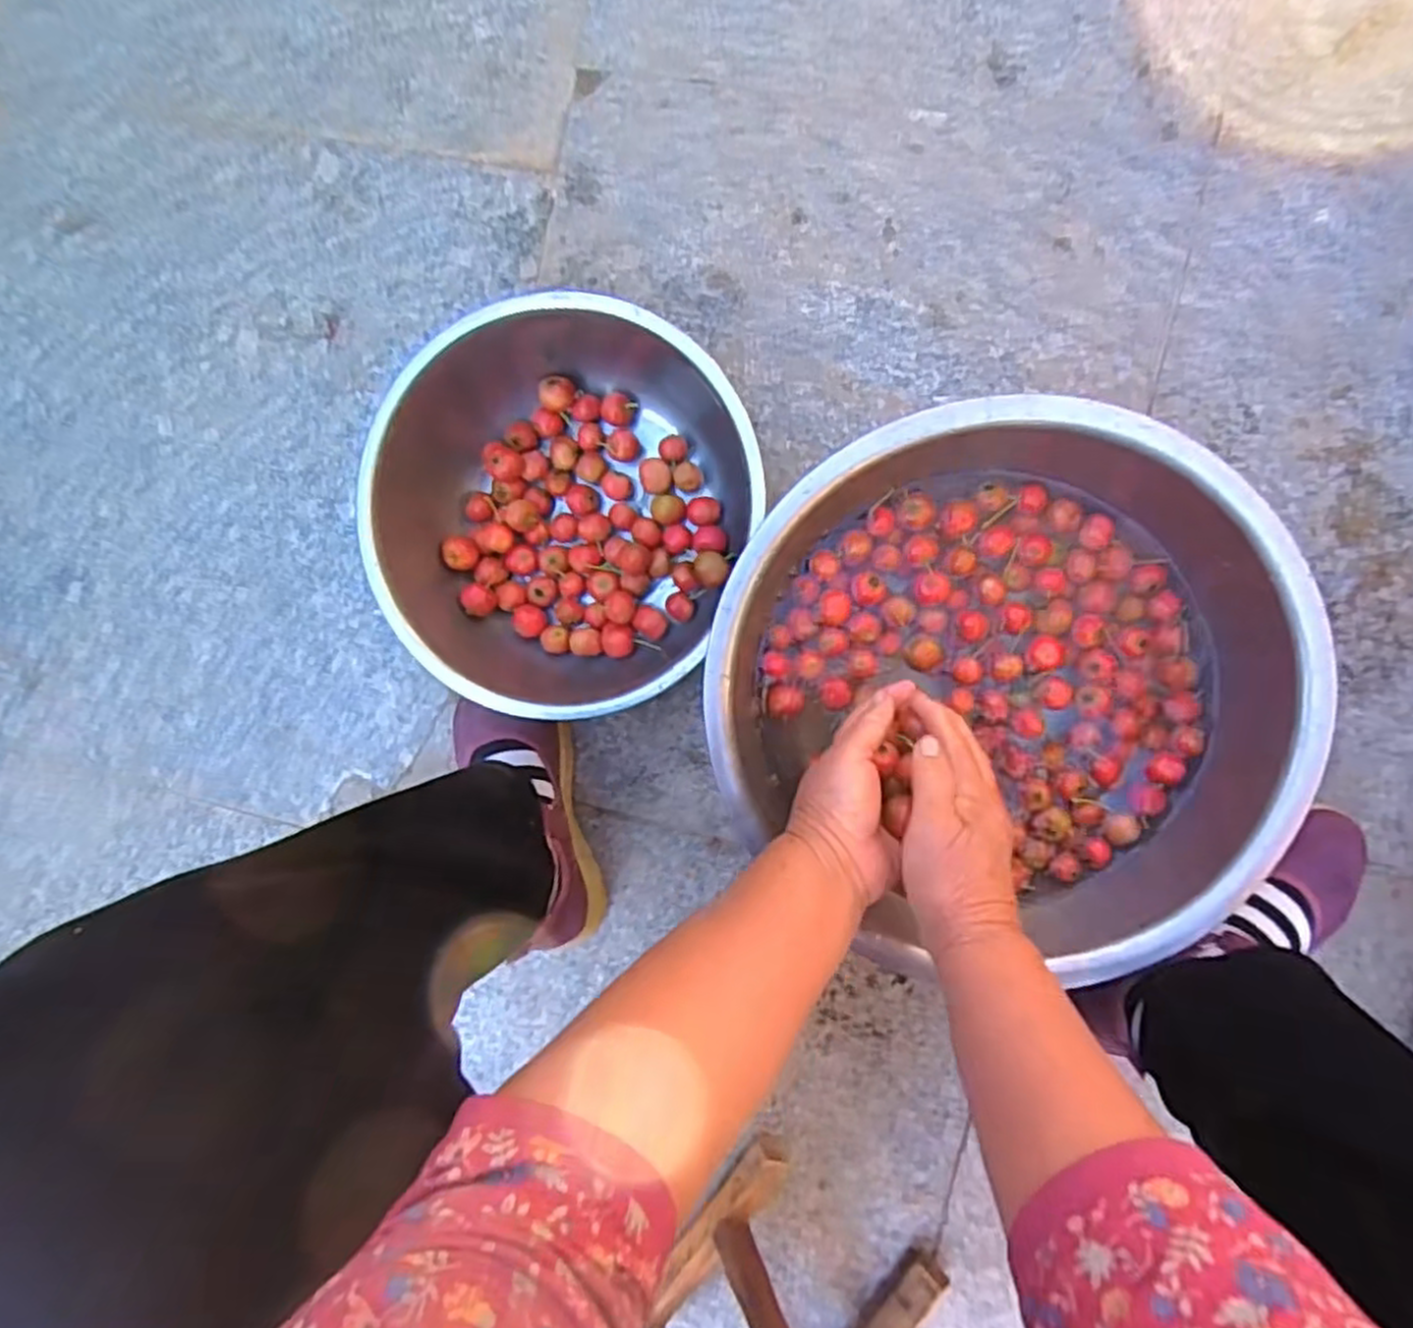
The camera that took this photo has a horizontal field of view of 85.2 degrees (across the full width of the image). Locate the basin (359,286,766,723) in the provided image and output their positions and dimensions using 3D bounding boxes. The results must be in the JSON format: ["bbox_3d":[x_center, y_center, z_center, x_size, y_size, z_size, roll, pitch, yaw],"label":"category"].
[{"bbox_3d":[-0.105,-0.113,0.588,0.271,0.123,0.293,0,92,9],"label":"basin"}]

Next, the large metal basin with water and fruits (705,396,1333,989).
[{"bbox_3d":[0.198,0.015,0.552,0.366,0.126,0.355,0,93,8],"label":"large metal basin with water and fruits"}]

